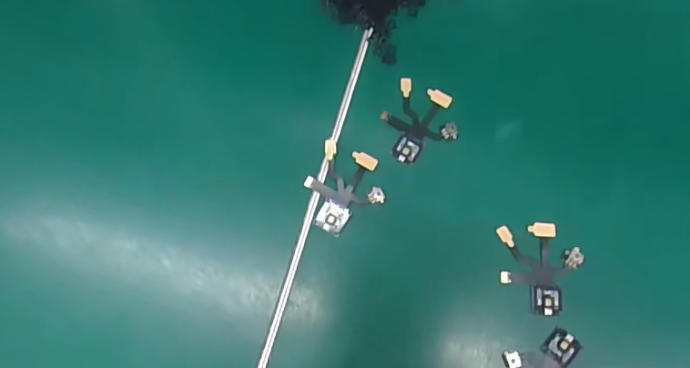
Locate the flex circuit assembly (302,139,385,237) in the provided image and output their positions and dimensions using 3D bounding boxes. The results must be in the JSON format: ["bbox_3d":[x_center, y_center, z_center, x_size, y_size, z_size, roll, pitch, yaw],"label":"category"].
[{"bbox_3d":[-0.001,0.002,0.206,0.031,0.004,0.035,30,76,9],"label":"flex circuit assembly"}]

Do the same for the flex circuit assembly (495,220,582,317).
[{"bbox_3d":[0.077,0.032,0.197,0.031,0.004,0.035,3,73,2],"label":"flex circuit assembly"}]

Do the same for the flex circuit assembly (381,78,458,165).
[{"bbox_3d":[0.031,-0.025,0.213,0.030,0.004,0.035,28,76,9],"label":"flex circuit assembly"}]

